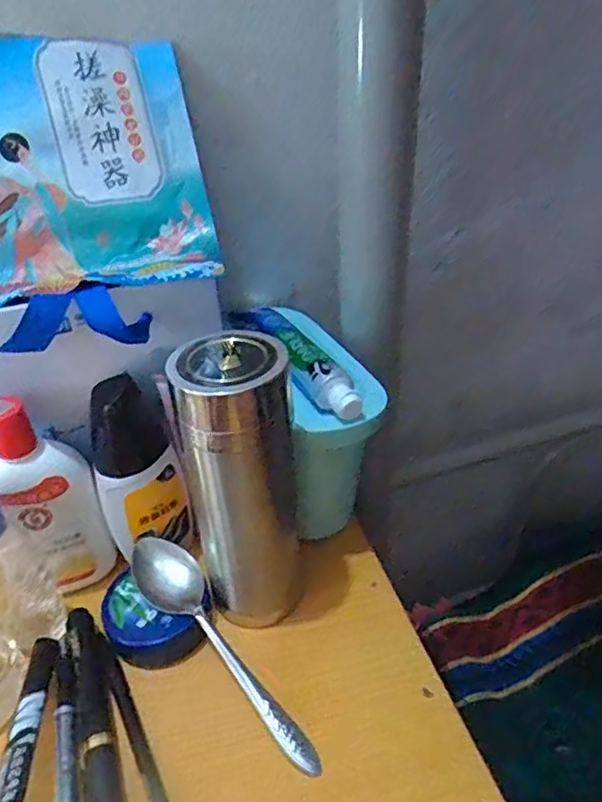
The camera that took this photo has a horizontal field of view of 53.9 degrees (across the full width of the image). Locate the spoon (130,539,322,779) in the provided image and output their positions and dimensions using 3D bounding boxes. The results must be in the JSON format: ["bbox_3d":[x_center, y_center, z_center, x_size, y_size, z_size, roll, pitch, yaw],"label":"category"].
[{"bbox_3d":[-0.045,0.146,0.355,0.035,0.014,0.165,-31,61,-34],"label":"spoon"}]

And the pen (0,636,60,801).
[{"bbox_3d":[-0.144,0.177,0.307,0.016,0.015,0.142,-9,20,-9],"label":"pen"}]

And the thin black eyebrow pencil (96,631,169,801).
[{"bbox_3d":[-0.092,0.186,0.329,0.009,0.007,0.139,-20,40,-24],"label":"thin black eyebrow pencil"}]

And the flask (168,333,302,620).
[{"bbox_3d":[-0.035,0.054,0.356,0.063,0.183,0.063,-13,38,-15],"label":"flask"}]

